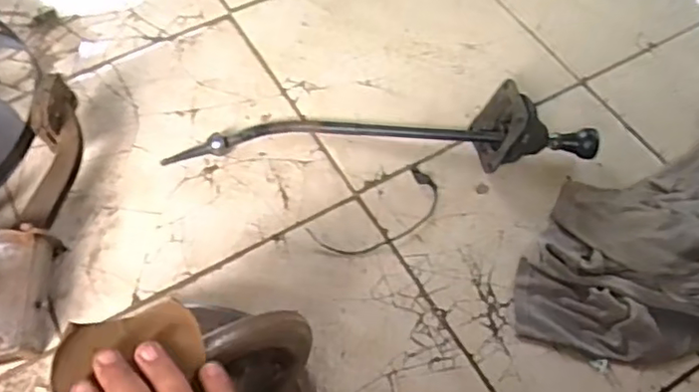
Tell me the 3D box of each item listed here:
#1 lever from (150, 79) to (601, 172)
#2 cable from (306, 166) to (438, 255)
[{"bbox_3d":[0.047,-0.097,0.863,0.580,0.094,0.106,3,59,1],"label":"lever"},{"bbox_3d":[0.043,0.029,0.837,0.182,0.011,0.080,-31,64,-17],"label":"cable"}]

